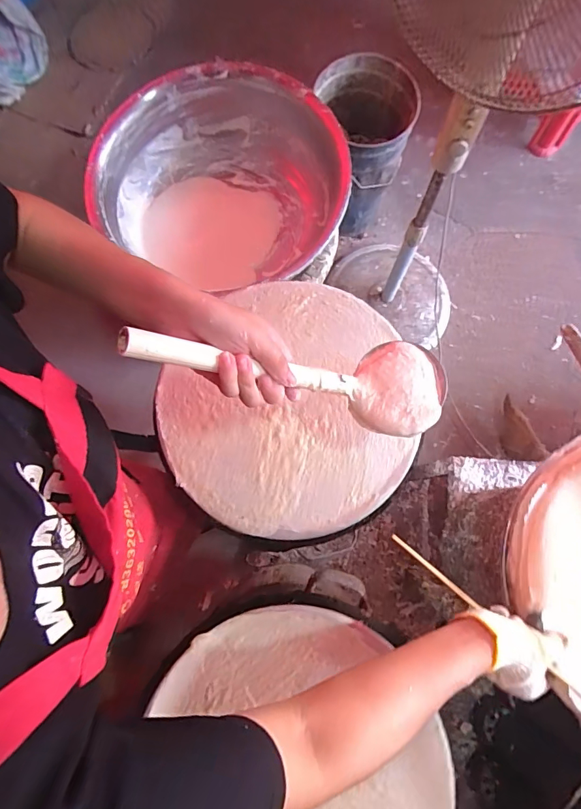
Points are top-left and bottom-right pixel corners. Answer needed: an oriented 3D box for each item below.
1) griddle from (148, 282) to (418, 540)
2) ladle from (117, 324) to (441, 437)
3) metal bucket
[{"bbox_3d":[-0.010,-0.001,0.601,0.358,0.021,0.373,0,77,0],"label":"griddle"},{"bbox_3d":[0.017,-0.028,0.377,0.315,0.067,0.098,9,74,-35],"label":"ladle"},{"bbox_3d":[0.205,-0.789,1.375,0.292,0.442,0.321,27,79,6],"label":"metal bucket"}]

